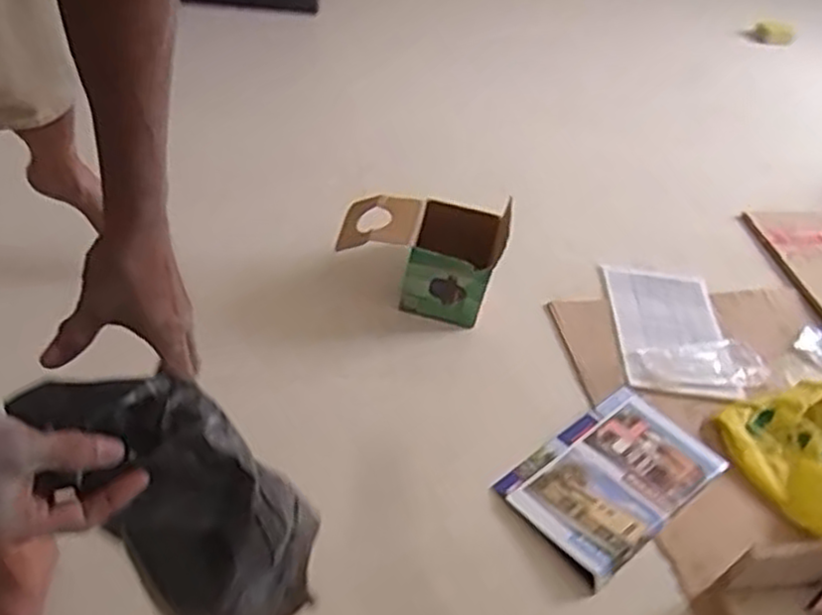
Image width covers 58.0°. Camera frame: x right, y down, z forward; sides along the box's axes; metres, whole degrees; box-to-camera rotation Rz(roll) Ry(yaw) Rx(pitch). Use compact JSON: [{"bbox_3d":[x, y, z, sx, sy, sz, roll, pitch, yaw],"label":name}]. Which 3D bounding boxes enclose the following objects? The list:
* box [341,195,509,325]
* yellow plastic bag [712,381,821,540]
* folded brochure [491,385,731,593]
[{"bbox_3d":[0.014,-0.098,1.318,0.283,0.174,0.155,20,44,8],"label":"box"},{"bbox_3d":[0.674,0.214,1.193,0.317,0.046,0.235,-16,49,-22],"label":"yellow plastic bag"},{"bbox_3d":[0.305,0.250,1.120,0.320,0.020,0.201,-28,55,-31],"label":"folded brochure"}]

